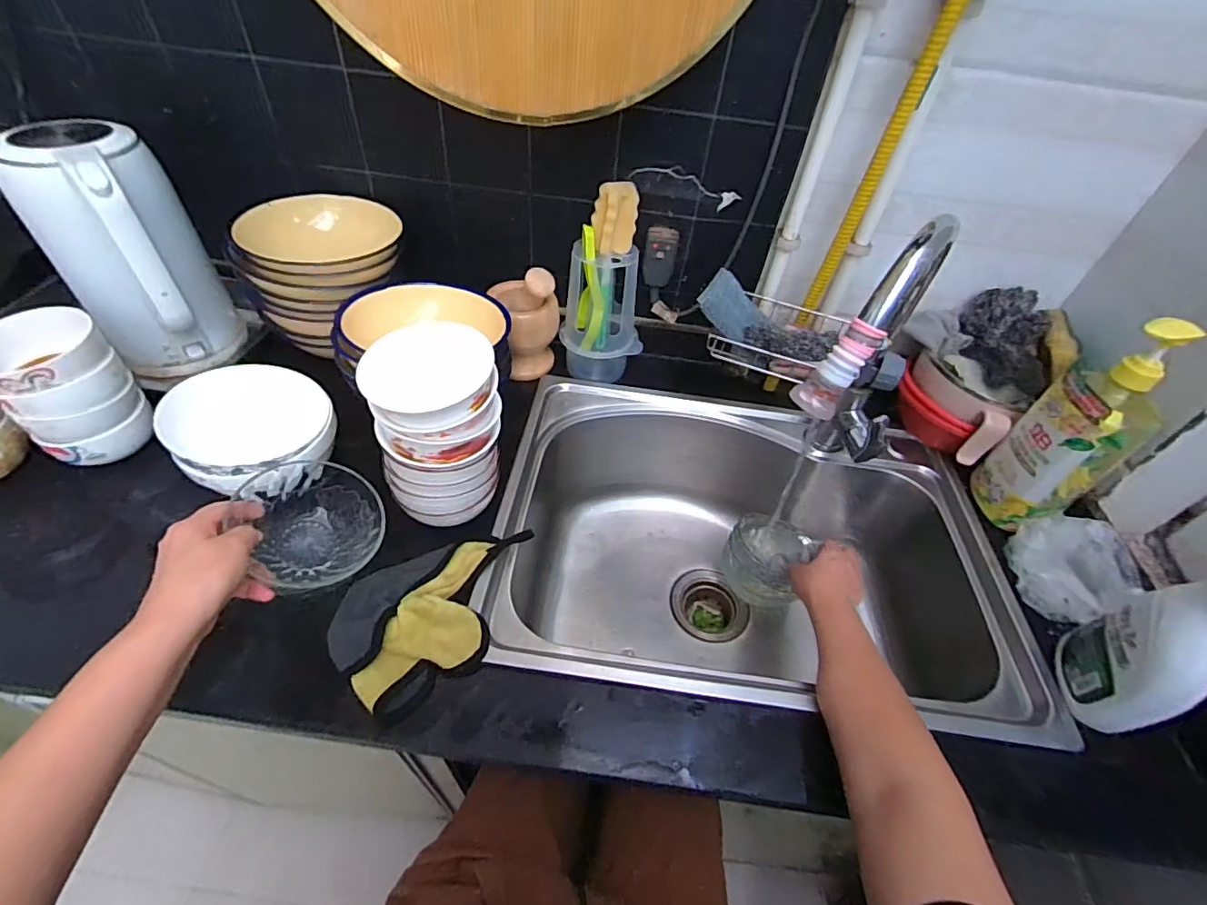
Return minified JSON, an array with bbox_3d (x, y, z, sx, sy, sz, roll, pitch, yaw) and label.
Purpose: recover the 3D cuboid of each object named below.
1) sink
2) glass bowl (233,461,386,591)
[{"bbox_3d":[0.162,0.163,0.694,0.571,0.246,0.400,8,47,1],"label":"sink"},{"bbox_3d":[-0.267,0.063,0.471,0.115,0.048,0.119,-24,87,-30],"label":"glass bowl"}]

